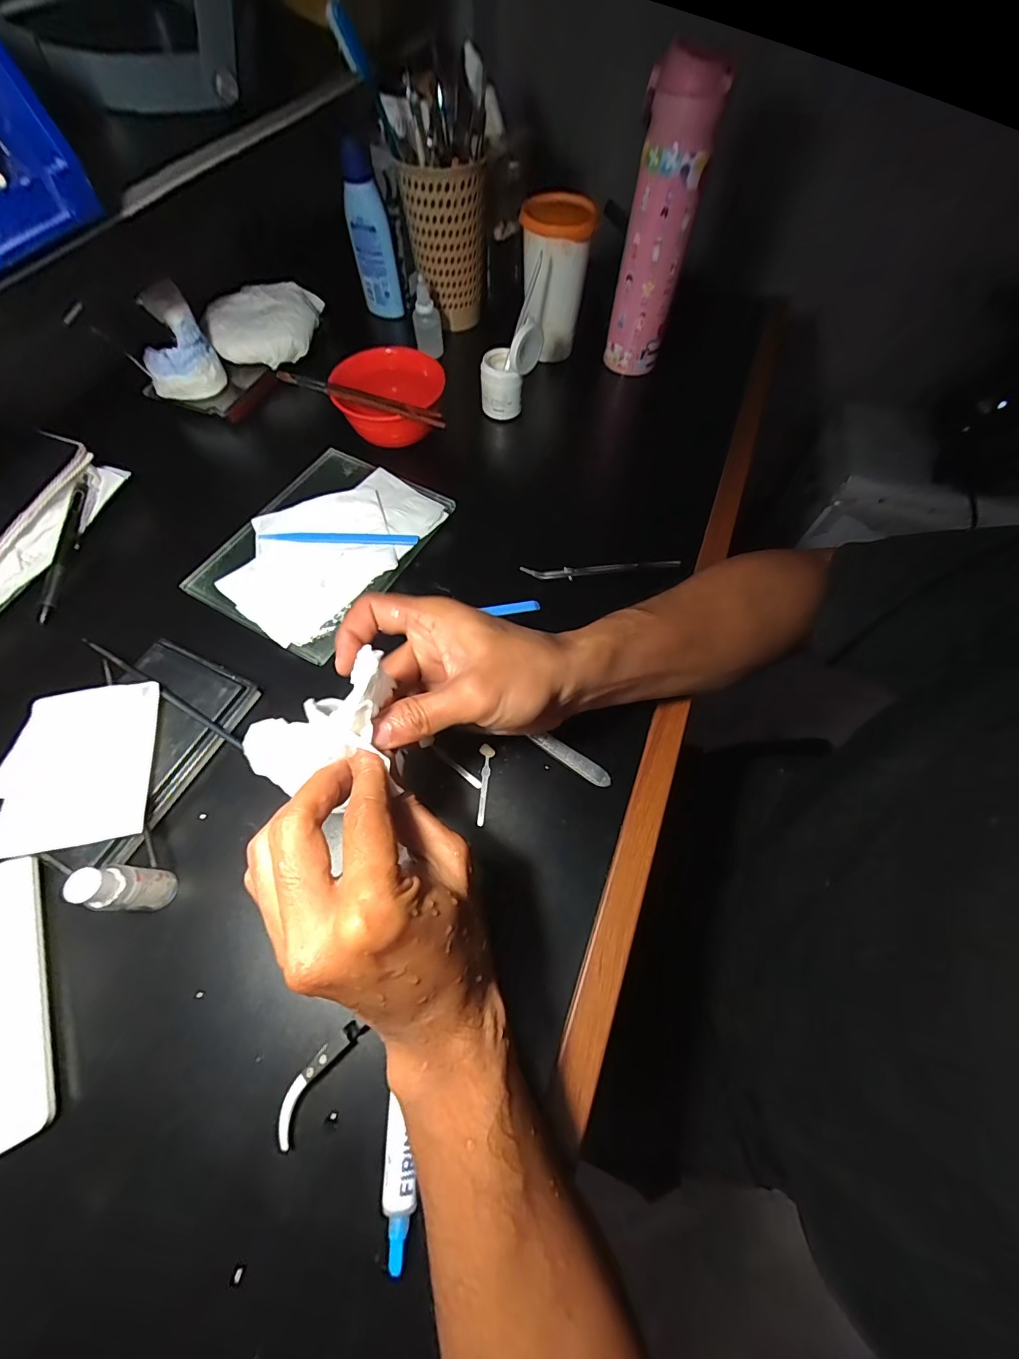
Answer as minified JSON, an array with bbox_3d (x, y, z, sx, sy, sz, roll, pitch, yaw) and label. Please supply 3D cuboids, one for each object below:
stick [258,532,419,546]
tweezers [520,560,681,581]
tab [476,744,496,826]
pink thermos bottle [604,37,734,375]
[{"bbox_3d":[-0.149,-0.124,0.402,0.134,0.004,0.012,0,63,-2],"label":"stick"},{"bbox_3d":[0.084,-0.098,0.403,0.143,0.007,0.016,-5,63,-5],"label":"tweezers"},{"bbox_3d":[-0.018,0.073,0.322,0.010,0.004,0.055,5,63,1],"label":"tab"},{"bbox_3d":[0.140,-0.416,0.437,0.065,0.232,0.056,18,64,7],"label":"pink thermos bottle"}]

